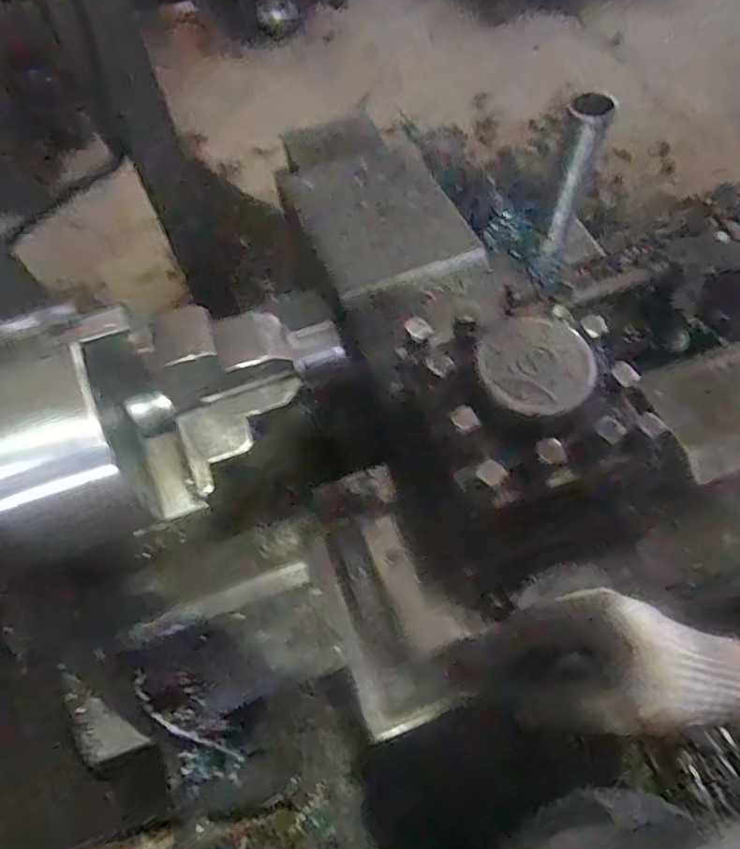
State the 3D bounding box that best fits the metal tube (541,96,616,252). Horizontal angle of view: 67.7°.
[{"bbox_3d":[0.229,-0.284,0.636,0.048,0.169,0.038,17,64,10],"label":"metal tube"}]

